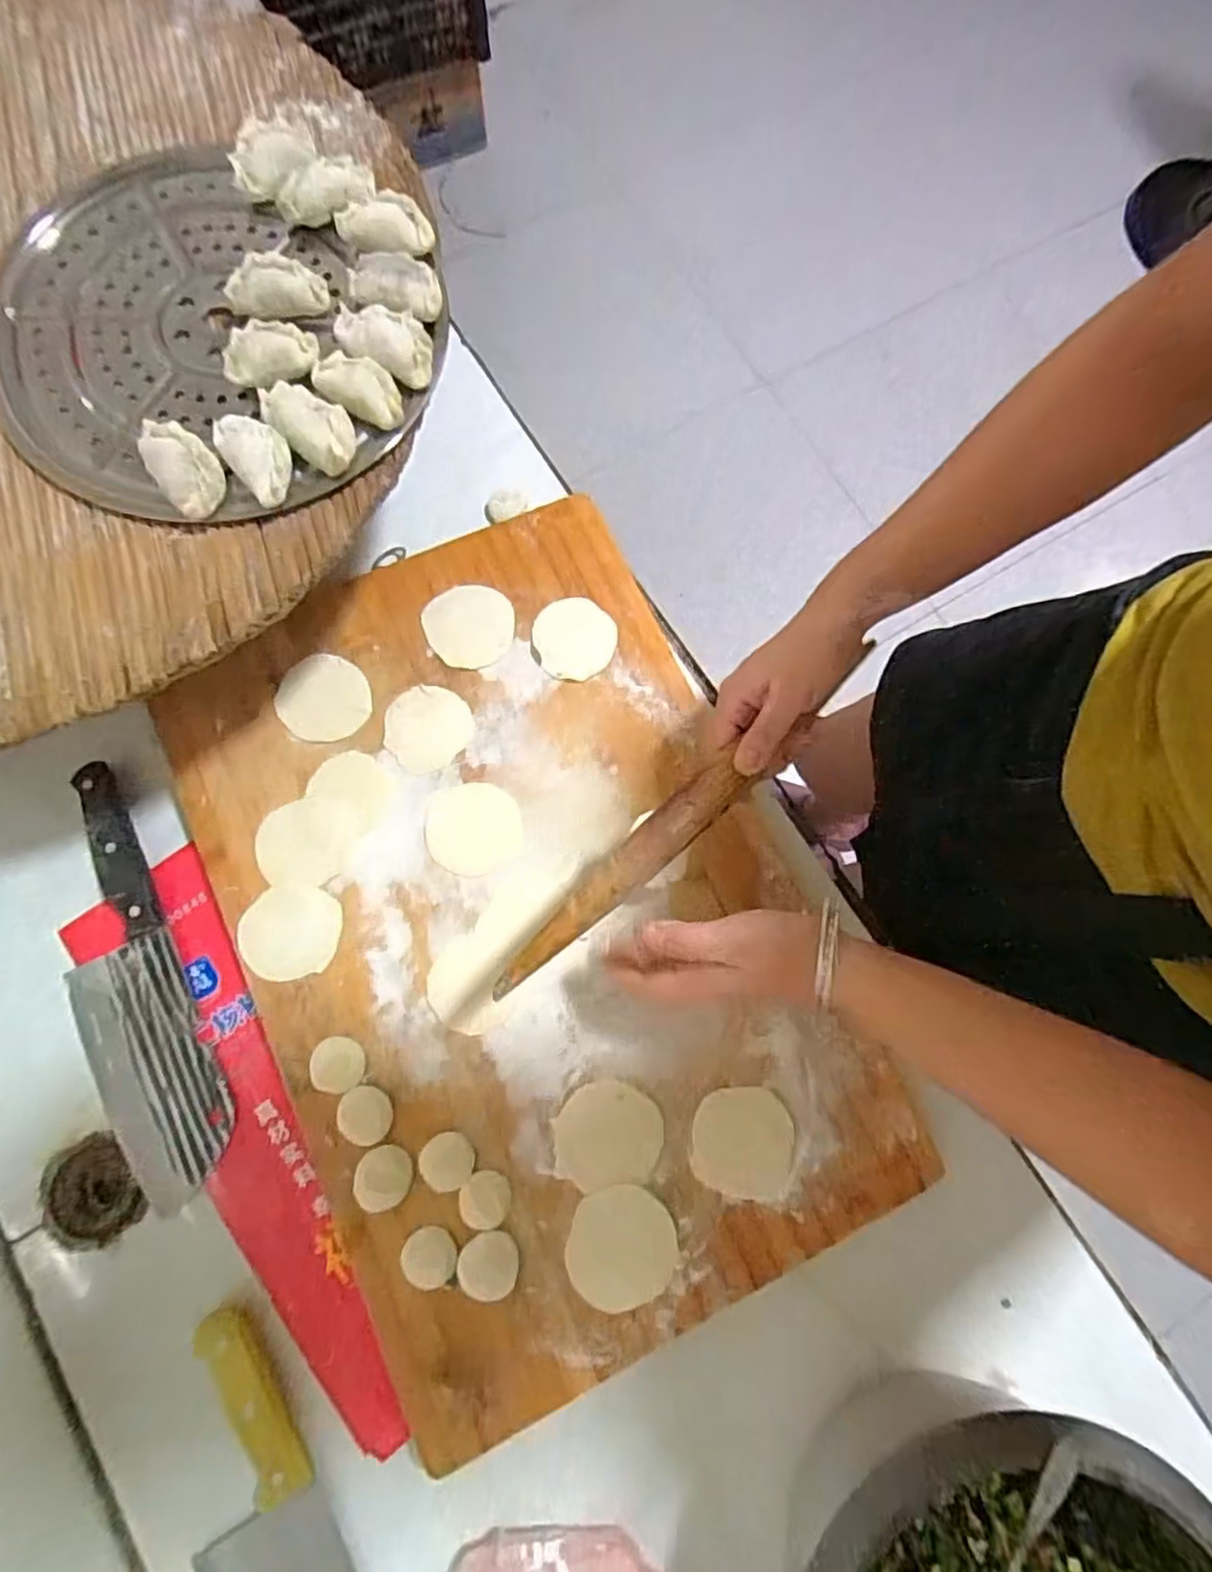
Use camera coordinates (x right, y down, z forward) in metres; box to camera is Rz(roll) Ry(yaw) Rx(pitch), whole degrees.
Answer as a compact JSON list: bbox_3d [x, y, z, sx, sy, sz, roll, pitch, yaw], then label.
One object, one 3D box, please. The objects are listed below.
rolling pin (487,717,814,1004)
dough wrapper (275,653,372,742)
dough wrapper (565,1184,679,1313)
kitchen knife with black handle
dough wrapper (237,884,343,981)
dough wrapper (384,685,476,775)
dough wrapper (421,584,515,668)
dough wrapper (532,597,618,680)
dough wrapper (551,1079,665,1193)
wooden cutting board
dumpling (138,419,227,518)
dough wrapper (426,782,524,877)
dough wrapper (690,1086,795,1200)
[{"bbox_3d":[0.054,0.013,0.419,0.306,0.020,0.026,-41,82,-15],"label":"rolling pin"},{"bbox_3d":[-0.208,-0.064,0.510,0.065,0.005,0.064,0,79,-1],"label":"dough wrapper"},{"bbox_3d":[0.010,0.294,0.439,0.068,0.005,0.069,0,79,-1],"label":"dough wrapper"},{"bbox_3d":[-0.329,0.132,0.466,0.077,0.015,0.289,-26,80,-6],"label":"kitchen knife with black handle"},{"bbox_3d":[-0.214,0.099,0.468,0.064,0.004,0.061,1,78,-6],"label":"dough wrapper"},{"bbox_3d":[-0.132,-0.043,0.506,0.063,0.004,0.061,0,78,-1],"label":"dough wrapper"},{"bbox_3d":[-0.104,-0.121,0.524,0.066,0.004,0.062,-5,79,-2],"label":"dough wrapper"},{"bbox_3d":[-0.025,-0.112,0.517,0.061,0.004,0.061,1,79,-3],"label":"dough wrapper"},{"bbox_3d":[0.002,0.229,0.454,0.069,0.004,0.062,-6,79,-2],"label":"dough wrapper"},{"bbox_3d":[-0.056,0.084,0.480,0.359,0.021,0.547,-25,80,-5],"label":"wooden cutting board"},{"bbox_3d":[-0.228,-0.172,0.376,0.032,0.023,0.053,-41,83,-10],"label":"dumpling"},{"bbox_3d":[-0.094,0.030,0.494,0.066,0.004,0.064,-1,77,-8],"label":"dough wrapper"},{"bbox_3d":[0.090,0.234,0.455,0.065,0.004,0.065,6,79,0],"label":"dough wrapper"}]

